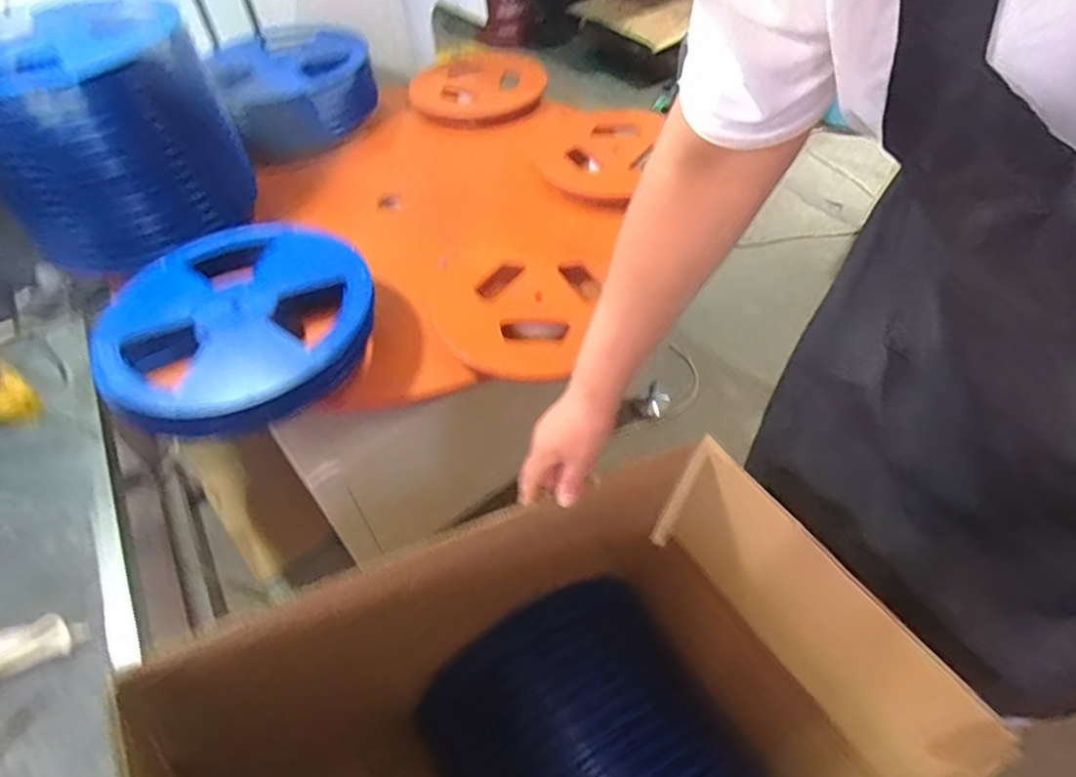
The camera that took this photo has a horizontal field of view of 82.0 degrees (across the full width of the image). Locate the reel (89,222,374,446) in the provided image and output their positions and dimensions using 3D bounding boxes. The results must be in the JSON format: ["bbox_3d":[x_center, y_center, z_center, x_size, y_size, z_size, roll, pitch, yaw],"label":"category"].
[{"bbox_3d":[-0.361,-0.084,0.742,0.299,0.053,0.306,-2,50,2],"label":"reel"}]

